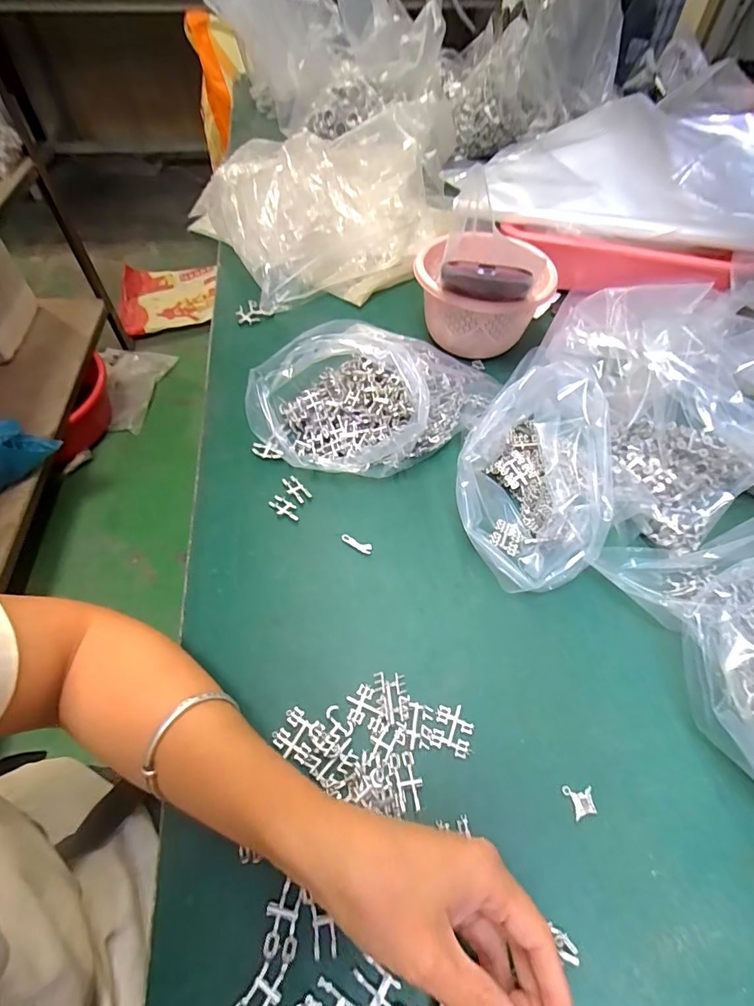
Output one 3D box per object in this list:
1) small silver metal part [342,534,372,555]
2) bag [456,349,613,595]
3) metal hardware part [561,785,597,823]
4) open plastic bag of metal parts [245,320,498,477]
[{"bbox_3d":[-0.017,0.034,0.395,0.027,0.004,0.009,20,57,13],"label":"small silver metal part"},{"bbox_3d":[0.130,-0.018,0.374,0.119,0.122,0.149,30,58,18],"label":"bag"},{"bbox_3d":[0.126,0.185,0.292,0.018,0.004,0.019,-4,55,-3],"label":"metal hardware part"},{"bbox_3d":[-0.002,-0.120,0.454,0.174,0.106,0.224,36,60,21],"label":"open plastic bag of metal parts"}]

